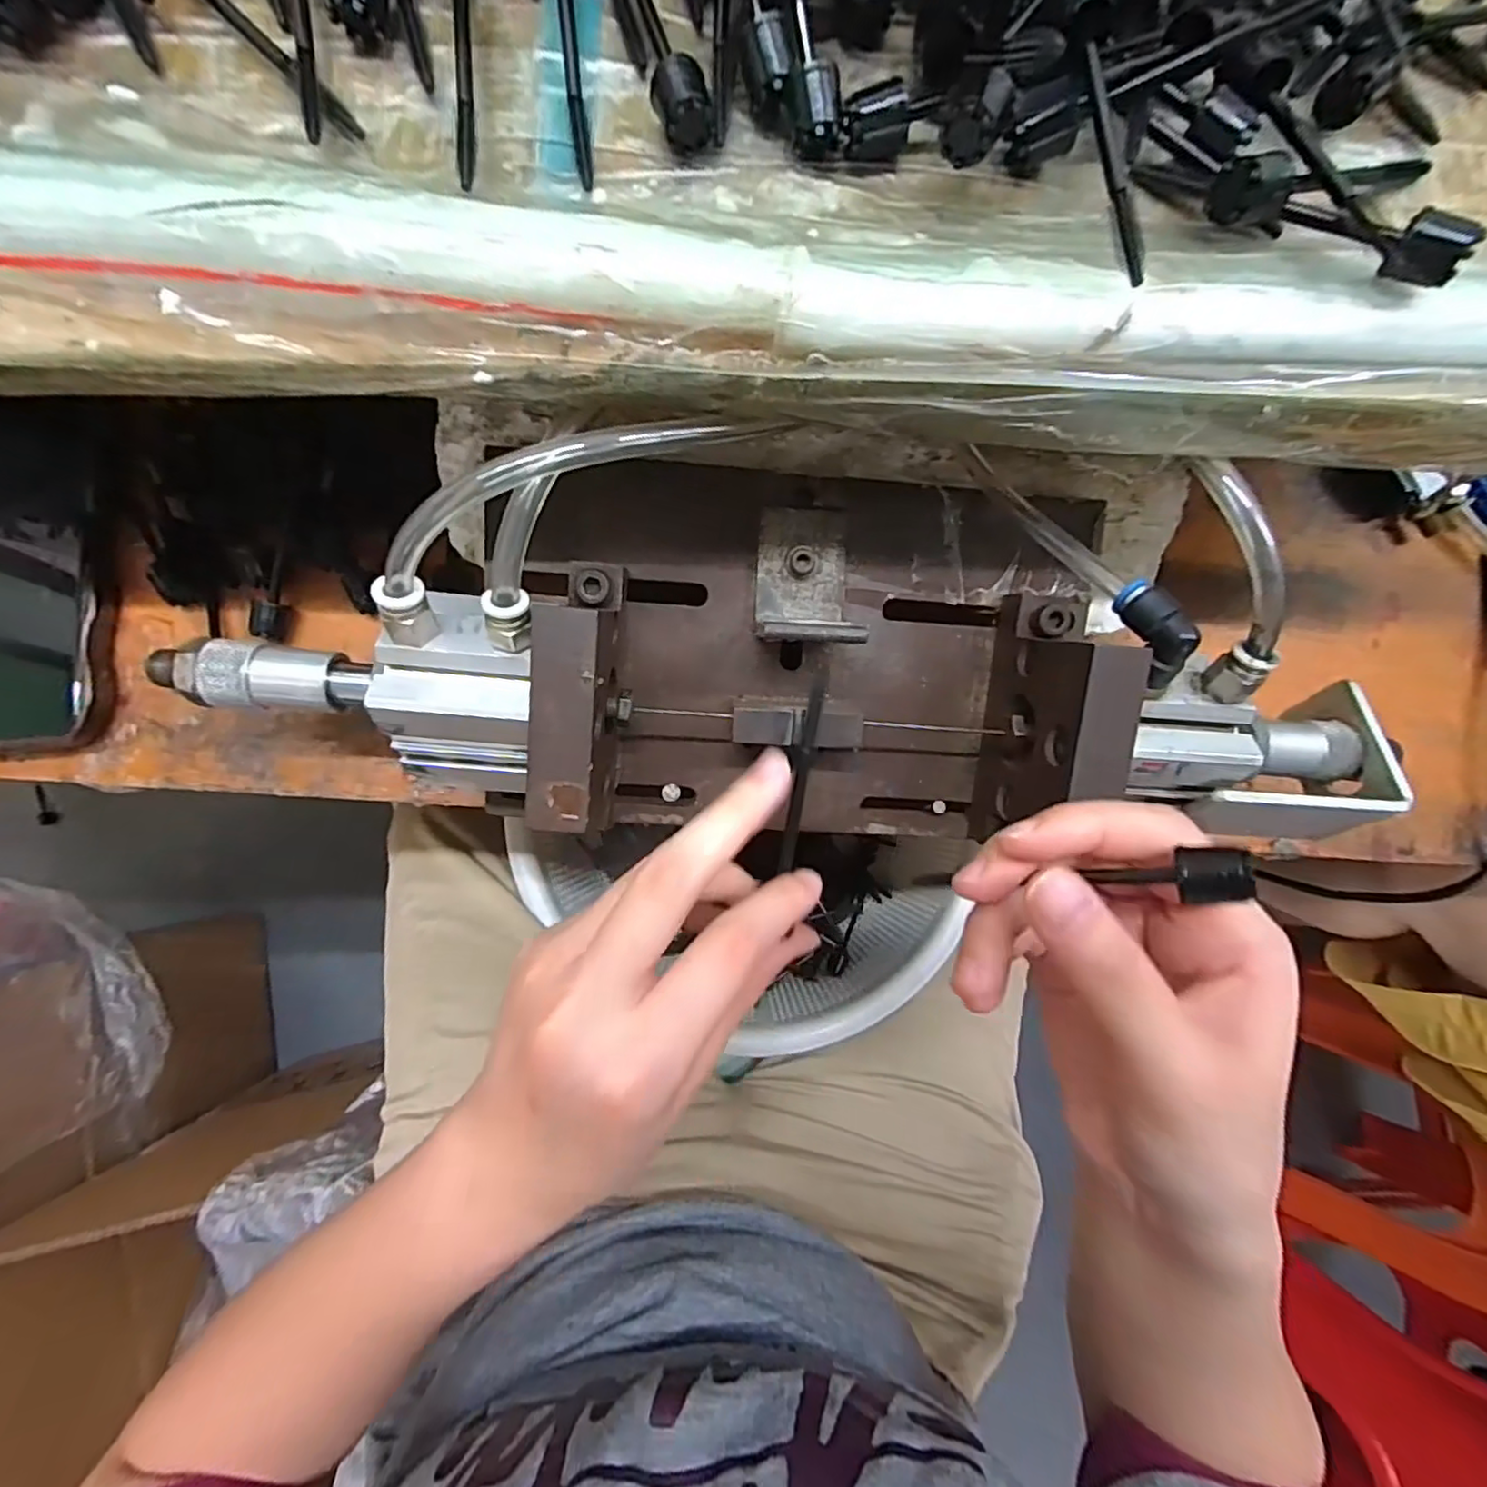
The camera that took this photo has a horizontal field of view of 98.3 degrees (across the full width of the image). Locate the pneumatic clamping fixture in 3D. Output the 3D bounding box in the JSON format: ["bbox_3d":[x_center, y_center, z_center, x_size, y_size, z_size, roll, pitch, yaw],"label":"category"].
[{"bbox_3d":[0.025,-0.034,0.254,0.433,0.111,0.136,3,84,-5],"label":"pneumatic clamping fixture"}]

